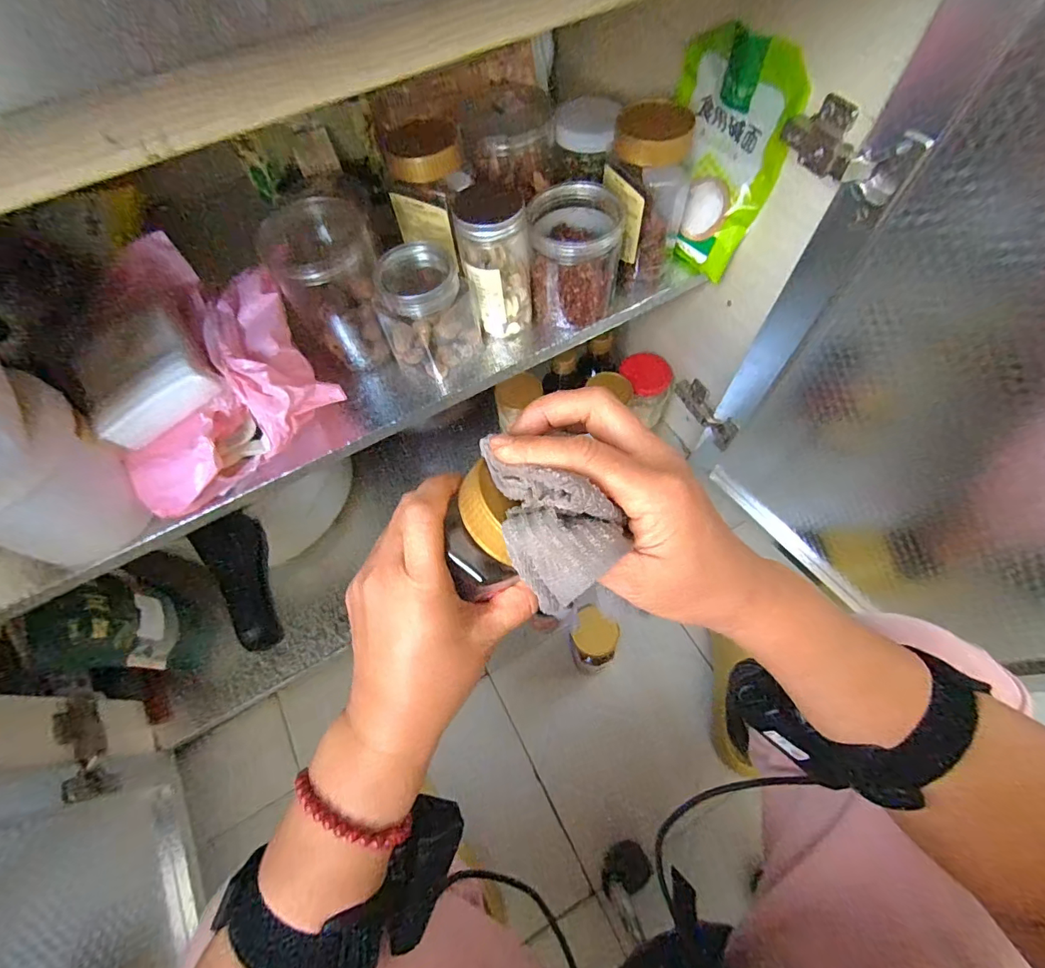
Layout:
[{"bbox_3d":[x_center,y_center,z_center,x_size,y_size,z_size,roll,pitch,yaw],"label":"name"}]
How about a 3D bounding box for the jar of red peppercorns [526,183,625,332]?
[{"bbox_3d":[0.048,-0.215,0.445,0.079,0.099,0.084,-1,65,2],"label":"jar of red peppercorns"}]

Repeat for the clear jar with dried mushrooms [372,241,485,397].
[{"bbox_3d":[-0.080,-0.142,0.424,0.085,0.100,0.076,-20,65,-7],"label":"clear jar with dried mushrooms"}]

